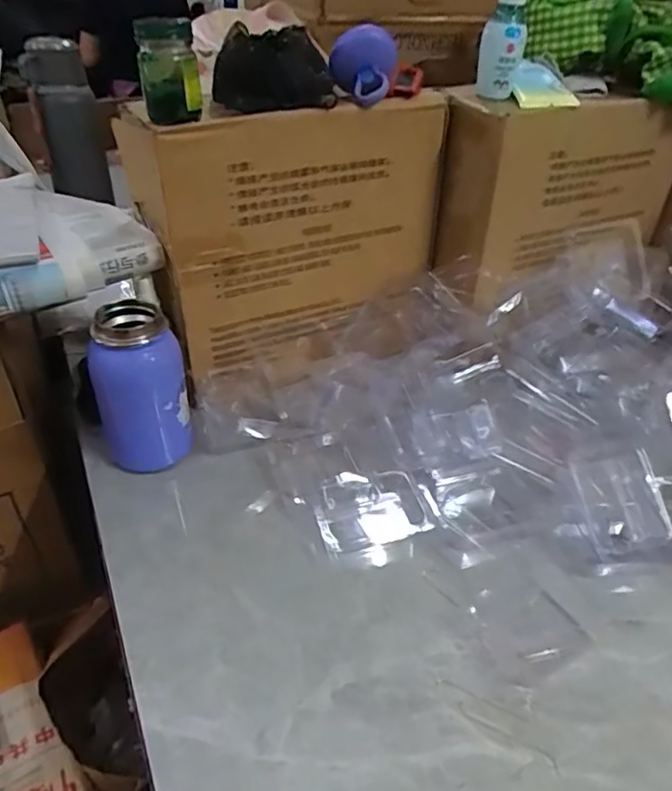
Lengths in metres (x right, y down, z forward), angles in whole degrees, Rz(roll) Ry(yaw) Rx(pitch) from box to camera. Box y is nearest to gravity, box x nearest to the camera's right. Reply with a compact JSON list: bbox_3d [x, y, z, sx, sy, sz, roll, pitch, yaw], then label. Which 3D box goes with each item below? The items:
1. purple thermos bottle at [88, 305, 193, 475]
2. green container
[{"bbox_3d":[-0.167,-0.005,0.510,0.071,0.138,0.061,-11,40,-18],"label":"purple thermos bottle"},{"bbox_3d":[-0.123,-0.241,0.439,0.041,0.064,0.041,-8,39,-14],"label":"green container"}]

